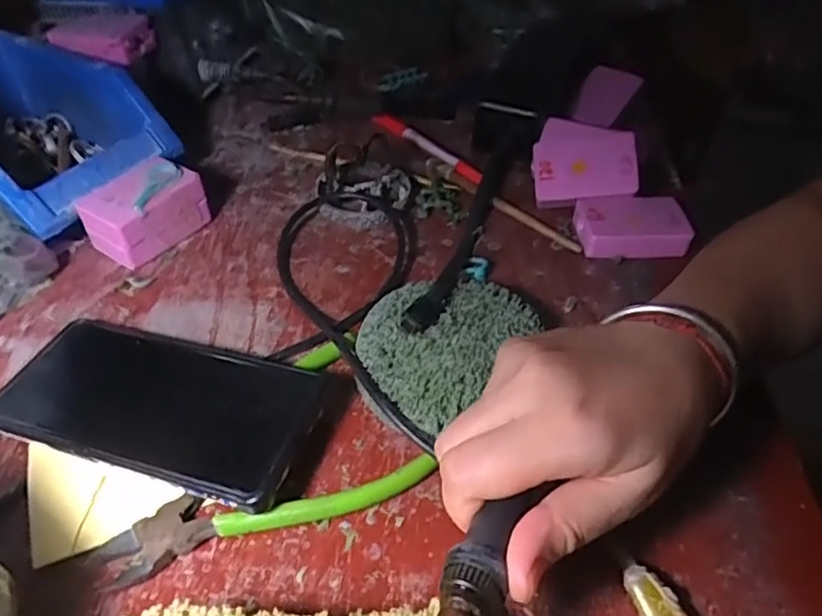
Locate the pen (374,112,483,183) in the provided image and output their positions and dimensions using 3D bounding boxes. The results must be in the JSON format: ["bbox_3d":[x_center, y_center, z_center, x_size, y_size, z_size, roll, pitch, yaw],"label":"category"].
[{"bbox_3d":[0.013,-0.130,0.494,0.013,0.011,0.120,-32,53,-28],"label":"pen"}]

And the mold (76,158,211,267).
[{"bbox_3d":[-0.178,-0.065,0.409,0.052,0.043,0.068,26,50,23],"label":"mold"}]

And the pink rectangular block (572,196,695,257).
[{"bbox_3d":[0.150,-0.056,0.417,0.071,0.022,0.044,-1,45,-1],"label":"pink rectangular block"}]

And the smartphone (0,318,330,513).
[{"bbox_3d":[-0.127,0.044,0.309,0.165,0.009,0.084,10,44,16],"label":"smartphone"}]

